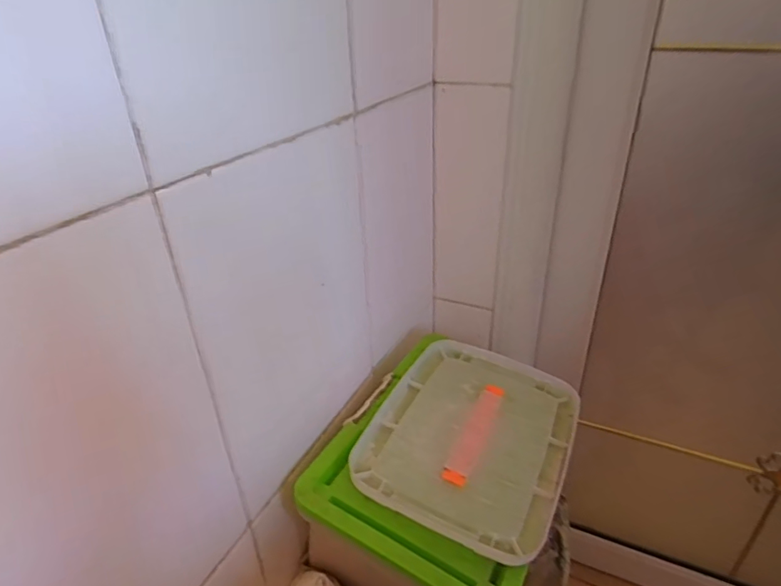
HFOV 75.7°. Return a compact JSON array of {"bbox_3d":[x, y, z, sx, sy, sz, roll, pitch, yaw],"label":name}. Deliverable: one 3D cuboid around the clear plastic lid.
[{"bbox_3d":[0.097,0.158,0.582,0.213,0.016,0.279,19,34,19],"label":"clear plastic lid"}]

